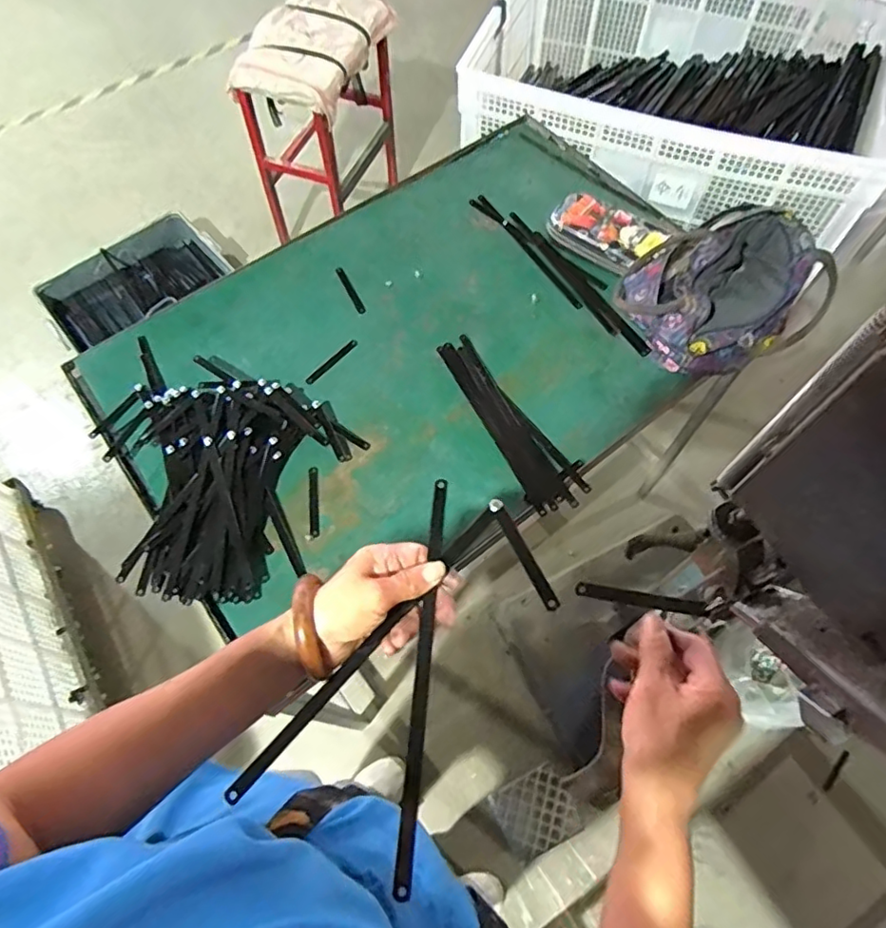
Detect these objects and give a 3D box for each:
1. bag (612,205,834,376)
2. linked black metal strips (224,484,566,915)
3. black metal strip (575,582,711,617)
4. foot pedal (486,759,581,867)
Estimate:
[{"bbox_3d":[0.373,-0.240,0.838,0.233,0.143,0.174,-15,62,-5],"label":"bag"},{"bbox_3d":[-0.018,0.155,0.446,0.138,0.018,0.284,29,70,17],"label":"linked black metal strips"},{"bbox_3d":[0.158,0.108,0.469,0.099,0.006,0.011,7,72,15],"label":"black metal strip"},{"bbox_3d":[0.184,0.696,1.181,0.150,0.025,0.127,-34,68,0],"label":"foot pedal"}]

